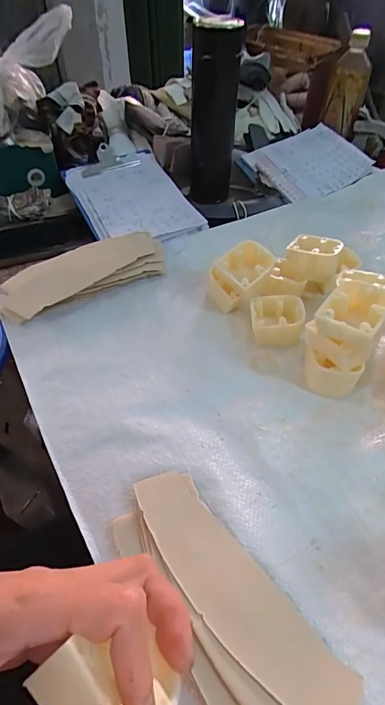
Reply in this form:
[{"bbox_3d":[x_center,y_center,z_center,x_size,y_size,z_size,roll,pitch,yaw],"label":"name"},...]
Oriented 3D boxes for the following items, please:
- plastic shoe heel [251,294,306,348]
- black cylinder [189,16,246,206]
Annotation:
[{"bbox_3d":[0.092,-0.037,0.420,0.055,0.036,0.053,3,49,2],"label":"plastic shoe heel"},{"bbox_3d":[0.032,-0.344,0.584,0.067,0.246,0.064,1,49,0],"label":"black cylinder"}]

